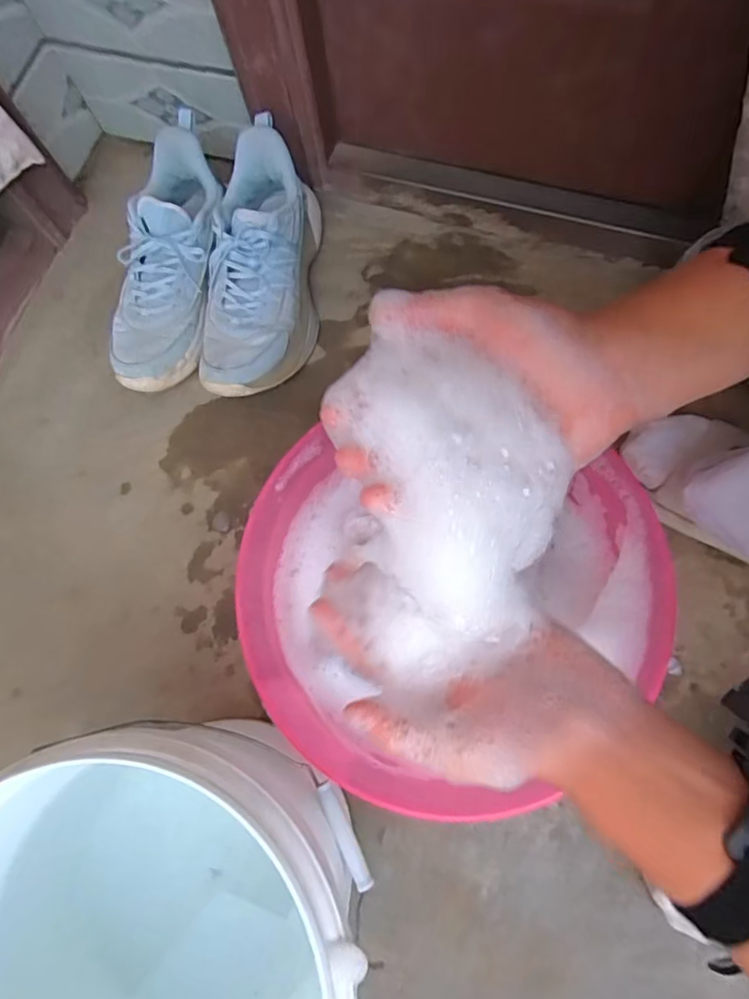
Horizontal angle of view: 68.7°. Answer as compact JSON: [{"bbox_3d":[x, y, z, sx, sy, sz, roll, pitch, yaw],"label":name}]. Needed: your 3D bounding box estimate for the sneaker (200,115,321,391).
[{"bbox_3d":[-0.120,-0.244,0.605,0.108,0.092,0.265,6,88,4],"label":"sneaker"}]

